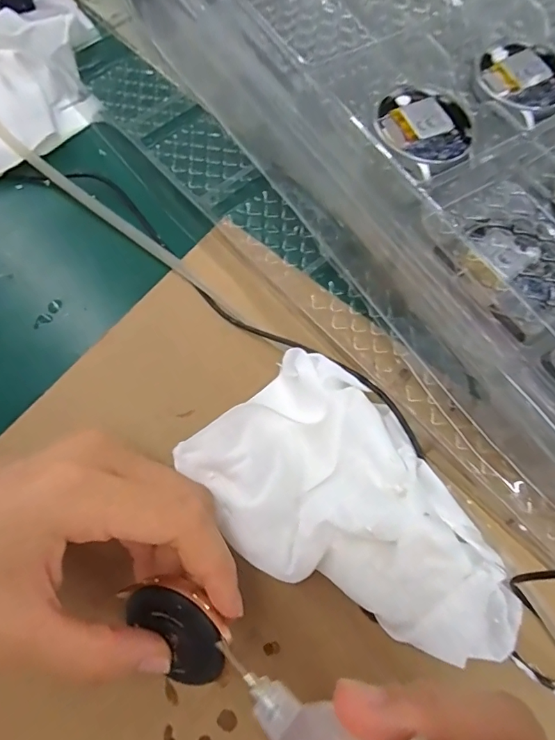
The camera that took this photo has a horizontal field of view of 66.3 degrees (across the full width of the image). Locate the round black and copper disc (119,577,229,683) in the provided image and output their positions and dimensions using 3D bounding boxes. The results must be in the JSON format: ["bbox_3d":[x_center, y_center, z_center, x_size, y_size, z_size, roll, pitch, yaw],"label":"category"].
[{"bbox_3d":[-0.034,0.097,0.160,0.033,0.011,0.042,-42,90,19],"label":"round black and copper disc"}]

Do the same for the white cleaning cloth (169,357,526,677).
[{"bbox_3d":[0.033,0.062,0.178,0.085,0.038,0.138,-41,77,-12],"label":"white cleaning cloth"}]

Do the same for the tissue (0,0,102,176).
[{"bbox_3d":[-0.158,-0.172,0.258,0.075,0.032,0.135,38,76,11],"label":"tissue"}]

